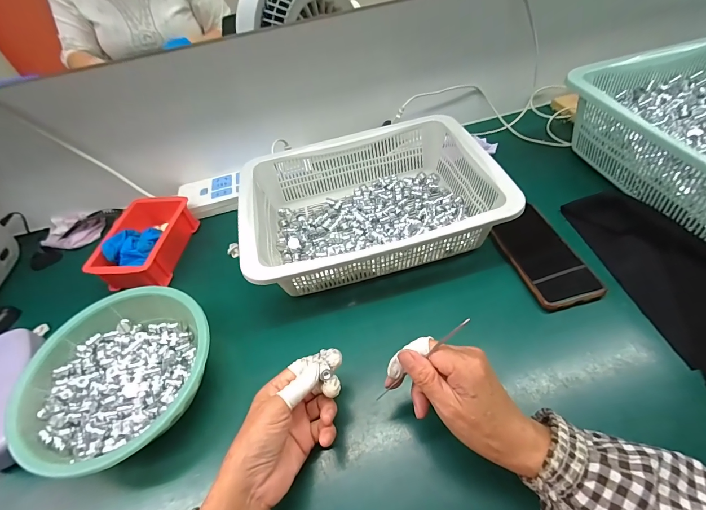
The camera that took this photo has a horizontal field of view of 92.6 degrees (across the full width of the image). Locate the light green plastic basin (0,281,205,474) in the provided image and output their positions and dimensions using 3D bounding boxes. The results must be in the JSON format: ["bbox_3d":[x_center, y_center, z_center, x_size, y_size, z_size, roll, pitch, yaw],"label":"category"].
[{"bbox_3d":[-0.243,0.132,0.368,0.176,0.076,0.174,-4,49,5],"label":"light green plastic basin"}]

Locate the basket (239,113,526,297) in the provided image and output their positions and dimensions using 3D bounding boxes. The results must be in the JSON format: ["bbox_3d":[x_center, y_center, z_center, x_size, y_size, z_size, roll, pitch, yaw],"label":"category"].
[{"bbox_3d":[0.014,-0.087,0.484,0.325,0.092,0.280,-13,49,-3],"label":"basket"}]

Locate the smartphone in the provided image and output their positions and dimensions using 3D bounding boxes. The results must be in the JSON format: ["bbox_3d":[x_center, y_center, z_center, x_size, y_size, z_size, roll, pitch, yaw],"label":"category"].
[{"bbox_3d":[0.238,-0.001,0.426,0.076,0.014,0.148,-14,49,-4],"label":"smartphone"}]

